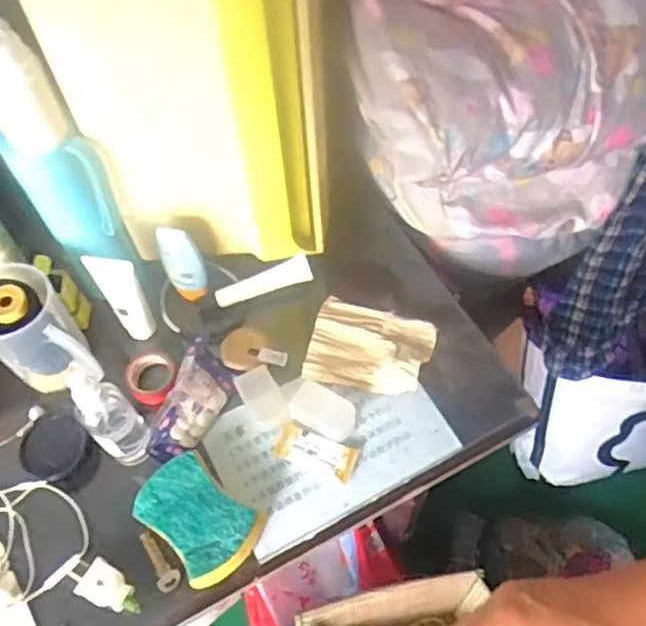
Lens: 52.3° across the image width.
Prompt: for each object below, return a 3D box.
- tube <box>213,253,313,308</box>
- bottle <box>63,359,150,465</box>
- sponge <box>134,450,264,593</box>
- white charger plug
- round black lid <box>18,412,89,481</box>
[{"bbox_3d":[-0.062,-0.032,0.680,0.101,0.022,0.018,-16,59,-7],"label":"tube"},{"bbox_3d":[-0.180,0.084,0.551,0.040,0.143,0.044,-2,58,2],"label":"bottle"},{"bbox_3d":[-0.105,0.173,0.559,0.073,0.029,0.098,-41,64,-20],"label":"sponge"},{"bbox_3d":[-0.180,0.226,0.546,0.067,0.018,0.031,18,61,14],"label":"white charger plug"},{"bbox_3d":[-0.250,0.124,0.611,0.049,0.023,0.058,18,61,14],"label":"round black lid"}]

